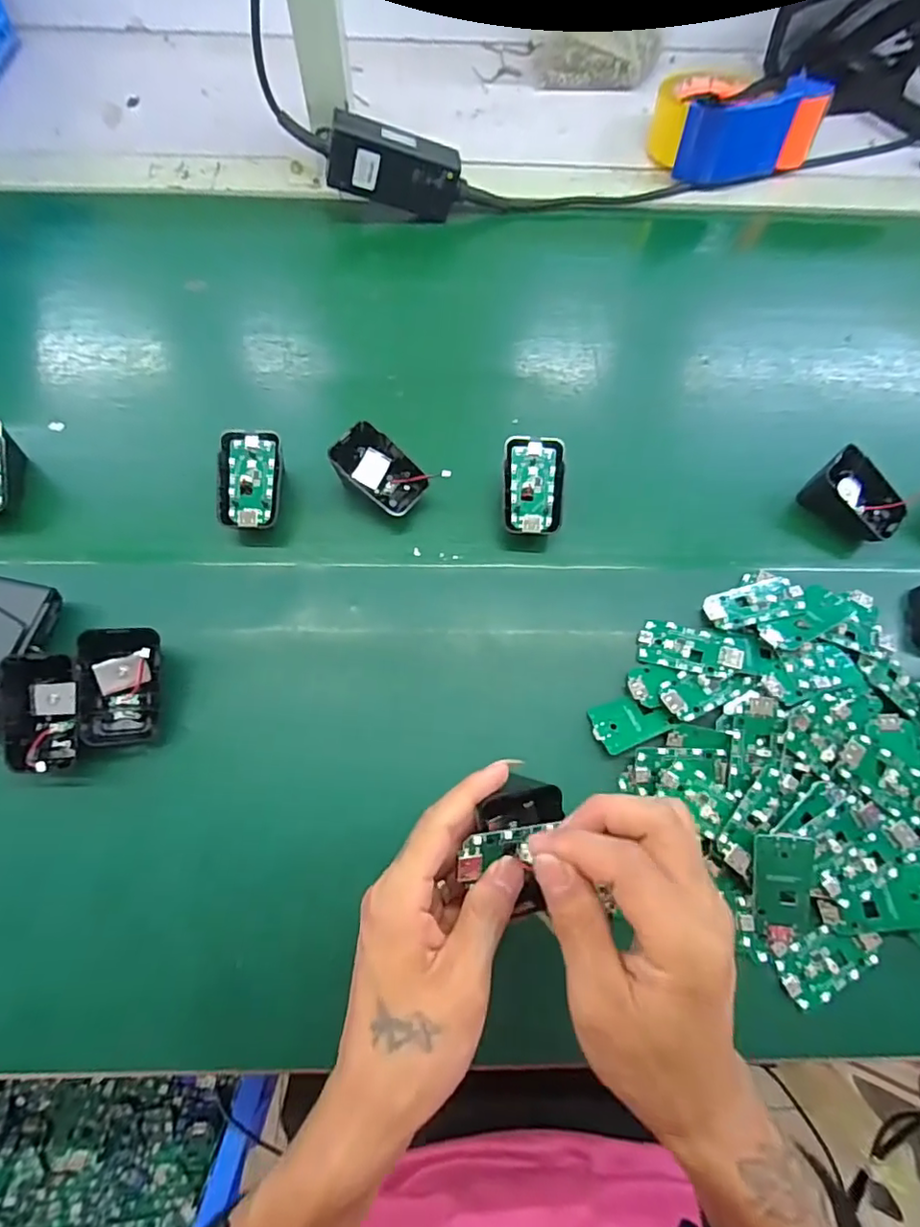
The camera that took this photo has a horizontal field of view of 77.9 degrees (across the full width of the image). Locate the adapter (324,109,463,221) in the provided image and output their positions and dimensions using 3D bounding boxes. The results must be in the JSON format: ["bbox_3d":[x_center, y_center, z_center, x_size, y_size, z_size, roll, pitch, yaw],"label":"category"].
[{"bbox_3d":[-0.059,-0.402,0.515,0.115,0.052,0.026,2,73,-22],"label":"adapter"}]

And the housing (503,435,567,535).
[{"bbox_3d":[0.053,-0.091,0.412,0.043,0.024,0.068,2,74,1],"label":"housing"}]

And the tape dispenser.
[{"bbox_3d":[0.268,-0.490,0.566,0.154,0.074,0.103,-1,60,2],"label":"tape dispenser"}]

